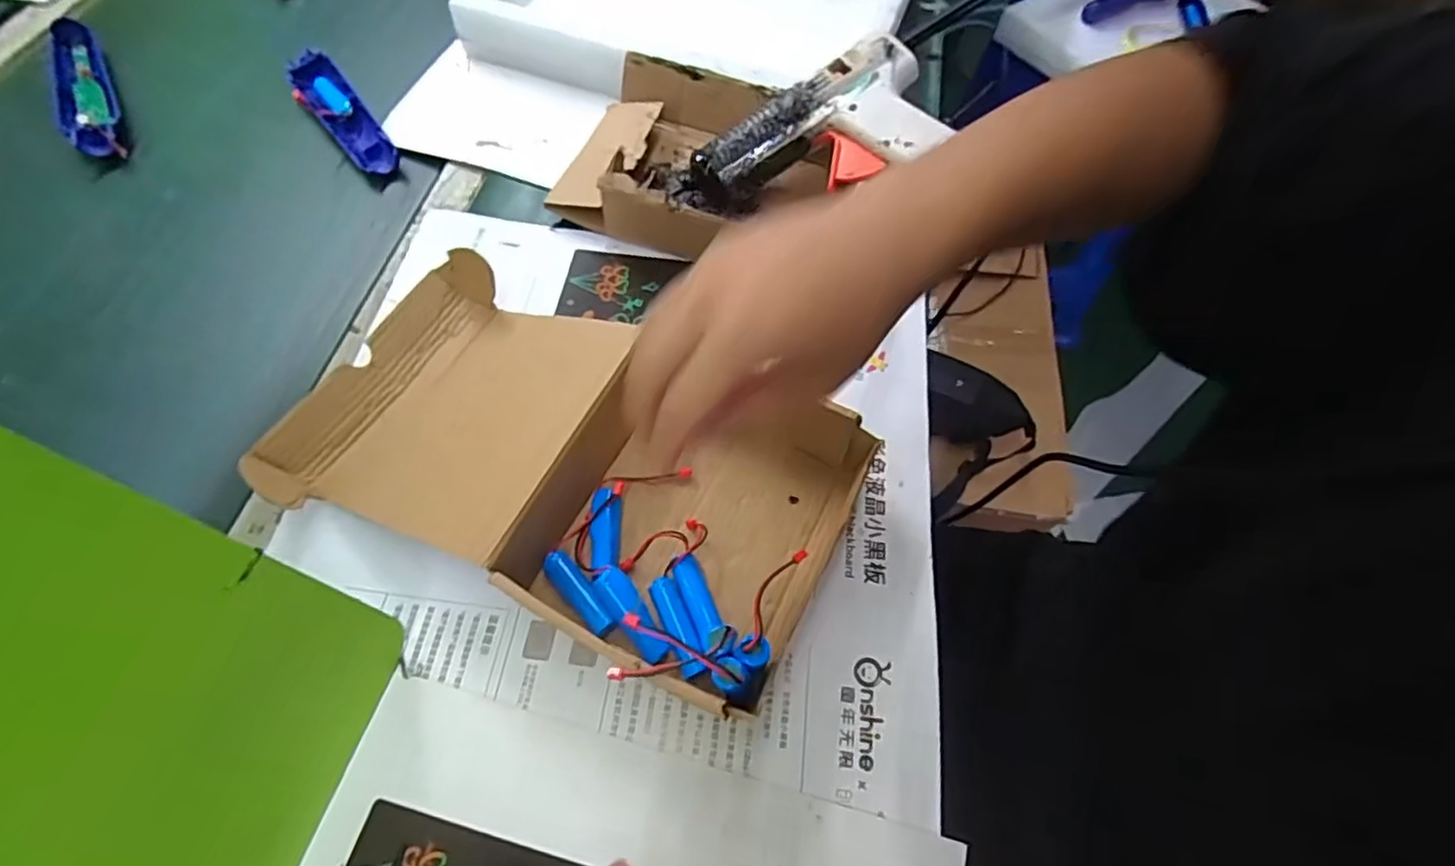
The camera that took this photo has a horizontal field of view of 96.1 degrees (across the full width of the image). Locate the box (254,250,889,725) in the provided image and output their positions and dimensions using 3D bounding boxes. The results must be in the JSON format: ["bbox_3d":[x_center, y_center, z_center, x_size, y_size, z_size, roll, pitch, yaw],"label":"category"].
[{"bbox_3d":[-0.089,0.011,0.365,0.303,0.055,0.169,23,63,9],"label":"box"}]

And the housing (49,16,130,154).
[{"bbox_3d":[-0.524,-0.277,0.530,0.038,0.021,0.171,-28,67,-16],"label":"housing"}]

